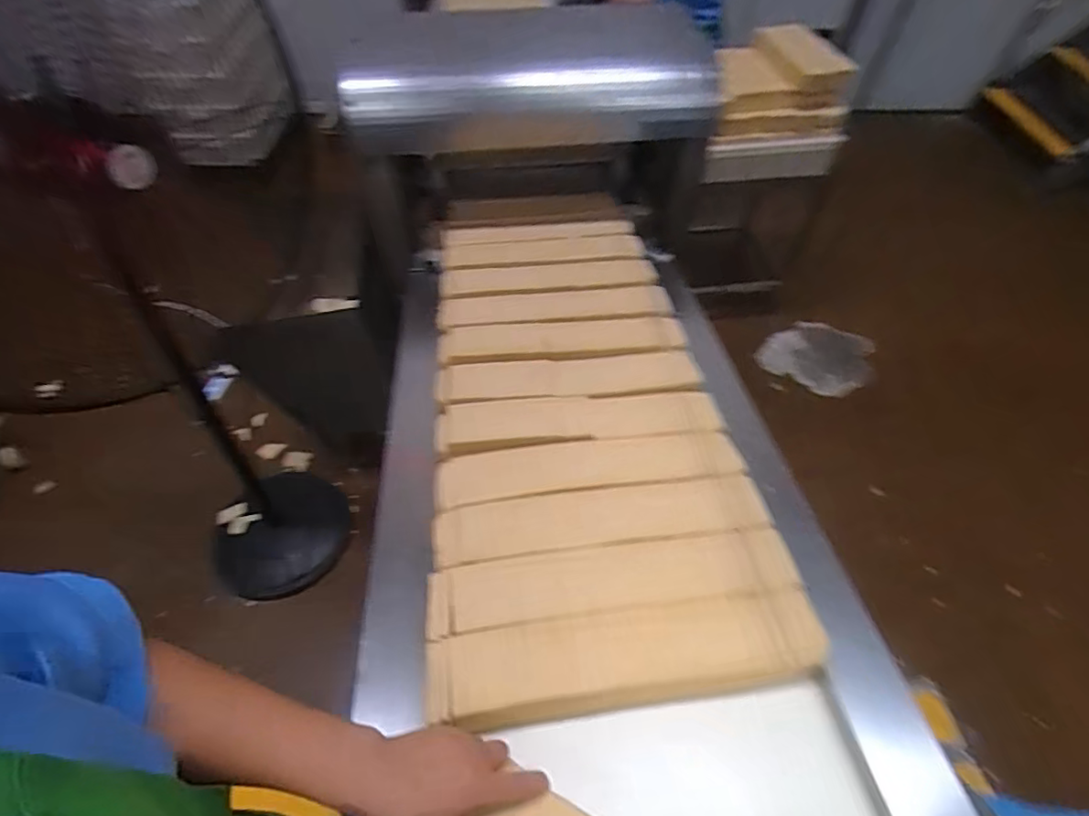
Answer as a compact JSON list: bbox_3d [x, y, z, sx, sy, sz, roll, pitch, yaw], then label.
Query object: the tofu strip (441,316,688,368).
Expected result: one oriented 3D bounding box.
[{"bbox_3d":[0.030,-0.113,0.898,0.386,0.035,0.099,-5,54,-4],"label":"tofu strip"}]

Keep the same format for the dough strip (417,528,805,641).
[{"bbox_3d":[0.074,0.185,0.601,0.390,0.017,0.077,-6,54,-5],"label":"dough strip"}]

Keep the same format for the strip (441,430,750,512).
[{"bbox_3d":[0.057,0.074,0.714,0.383,0.015,0.081,-6,54,-5],"label":"strip"}]

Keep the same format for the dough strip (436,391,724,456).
[{"bbox_3d":[0.047,0.015,0.773,0.385,0.014,0.081,-3,54,-3],"label":"dough strip"}]

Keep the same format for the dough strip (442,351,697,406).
[{"bbox_3d":[0.039,-0.047,0.835,0.386,0.017,0.091,-5,54,-4],"label":"dough strip"}]

